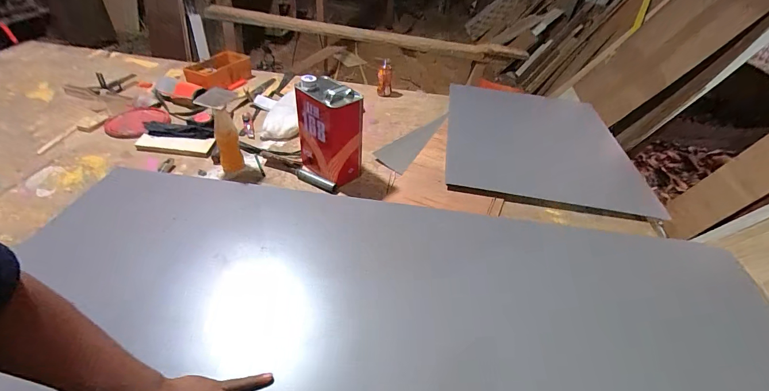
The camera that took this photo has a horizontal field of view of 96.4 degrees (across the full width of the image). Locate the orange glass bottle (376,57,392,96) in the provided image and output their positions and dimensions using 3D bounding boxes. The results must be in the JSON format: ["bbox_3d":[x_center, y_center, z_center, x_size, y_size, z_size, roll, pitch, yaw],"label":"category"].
[{"bbox_3d":[0.002,-0.466,1.390,0.061,0.120,0.054,3,41,-4],"label":"orange glass bottle"}]

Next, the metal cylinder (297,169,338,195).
[{"bbox_3d":[-0.185,-0.038,0.934,0.128,0.024,0.032,27,45,21],"label":"metal cylinder"}]

